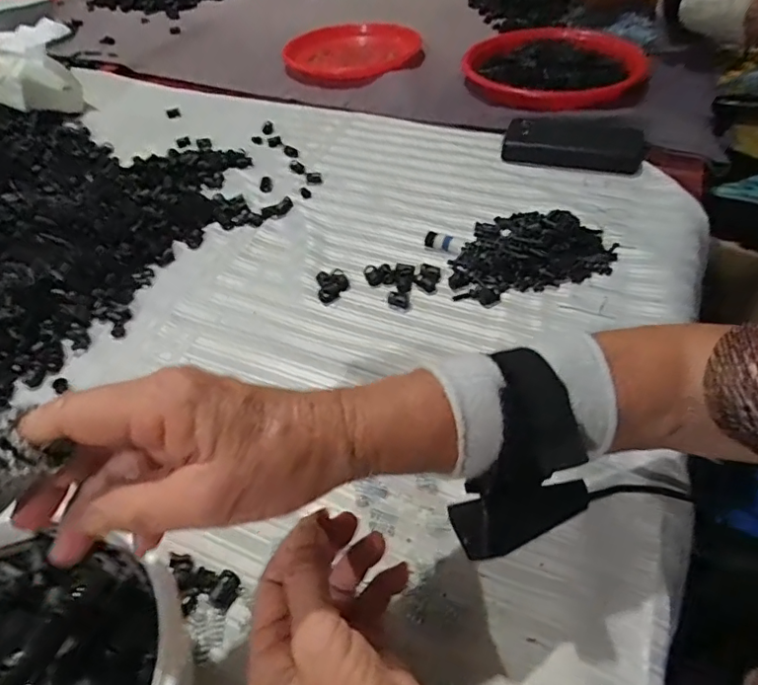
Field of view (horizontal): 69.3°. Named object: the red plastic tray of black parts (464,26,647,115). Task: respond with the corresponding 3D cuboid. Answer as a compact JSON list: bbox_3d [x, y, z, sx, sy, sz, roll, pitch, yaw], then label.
[{"bbox_3d":[0.207,-0.321,0.643,0.201,0.047,0.121,26,54,26],"label":"red plastic tray of black parts"}]

